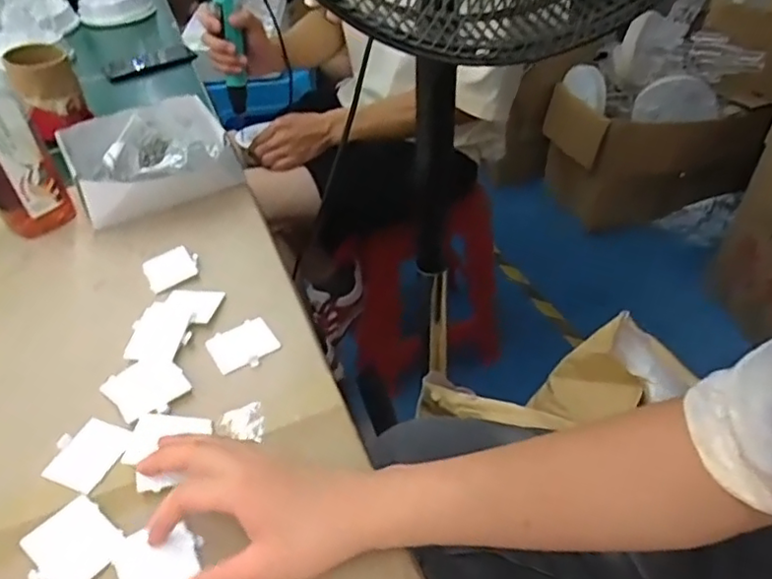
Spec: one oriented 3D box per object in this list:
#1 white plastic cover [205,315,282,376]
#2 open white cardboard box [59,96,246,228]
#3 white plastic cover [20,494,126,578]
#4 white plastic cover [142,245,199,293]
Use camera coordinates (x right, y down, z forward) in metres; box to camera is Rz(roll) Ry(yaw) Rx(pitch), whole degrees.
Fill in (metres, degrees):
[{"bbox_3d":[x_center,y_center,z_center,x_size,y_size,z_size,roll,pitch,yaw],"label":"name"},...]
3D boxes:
[{"bbox_3d":[-0.133,0.051,0.562,0.057,0.004,0.058,-26,45,-23],"label":"white plastic cover"},{"bbox_3d":[-0.305,-0.180,0.786,0.196,0.051,0.211,-23,44,-20],"label":"open white cardboard box"},{"bbox_3d":[-0.214,0.175,0.414,0.059,0.006,0.053,26,49,30],"label":"white plastic cover"},{"bbox_3d":[-0.230,-0.024,0.652,0.055,0.007,0.054,-26,46,-23],"label":"white plastic cover"}]

